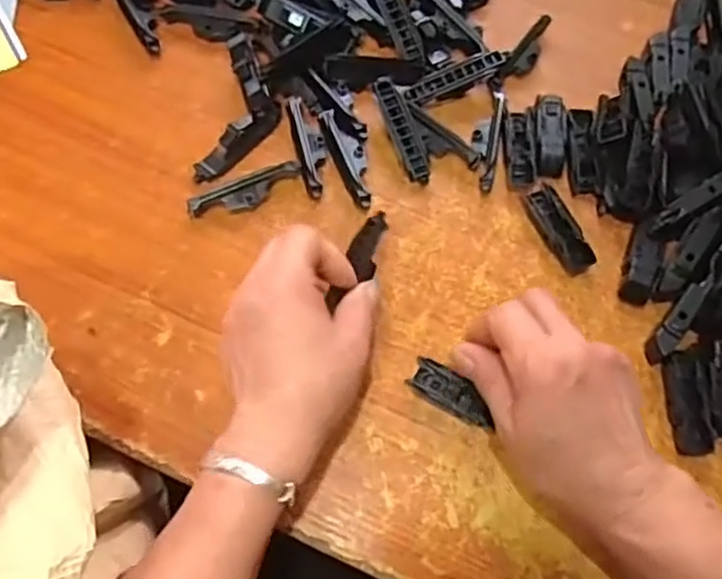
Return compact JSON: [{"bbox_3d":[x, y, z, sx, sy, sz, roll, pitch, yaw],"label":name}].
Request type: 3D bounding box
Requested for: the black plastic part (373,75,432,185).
[{"bbox_3d":[0.030,-0.113,0.481,0.018,0.010,0.079,-22,86,-10],"label":"black plastic part"}]

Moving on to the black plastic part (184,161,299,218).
[{"bbox_3d":[-0.078,-0.067,0.467,0.081,0.017,0.018,-24,71,-10],"label":"black plastic part"}]

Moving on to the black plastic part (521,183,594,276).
[{"bbox_3d":[0.134,-0.041,0.464,0.023,0.013,0.065,-22,71,-10],"label":"black plastic part"}]

